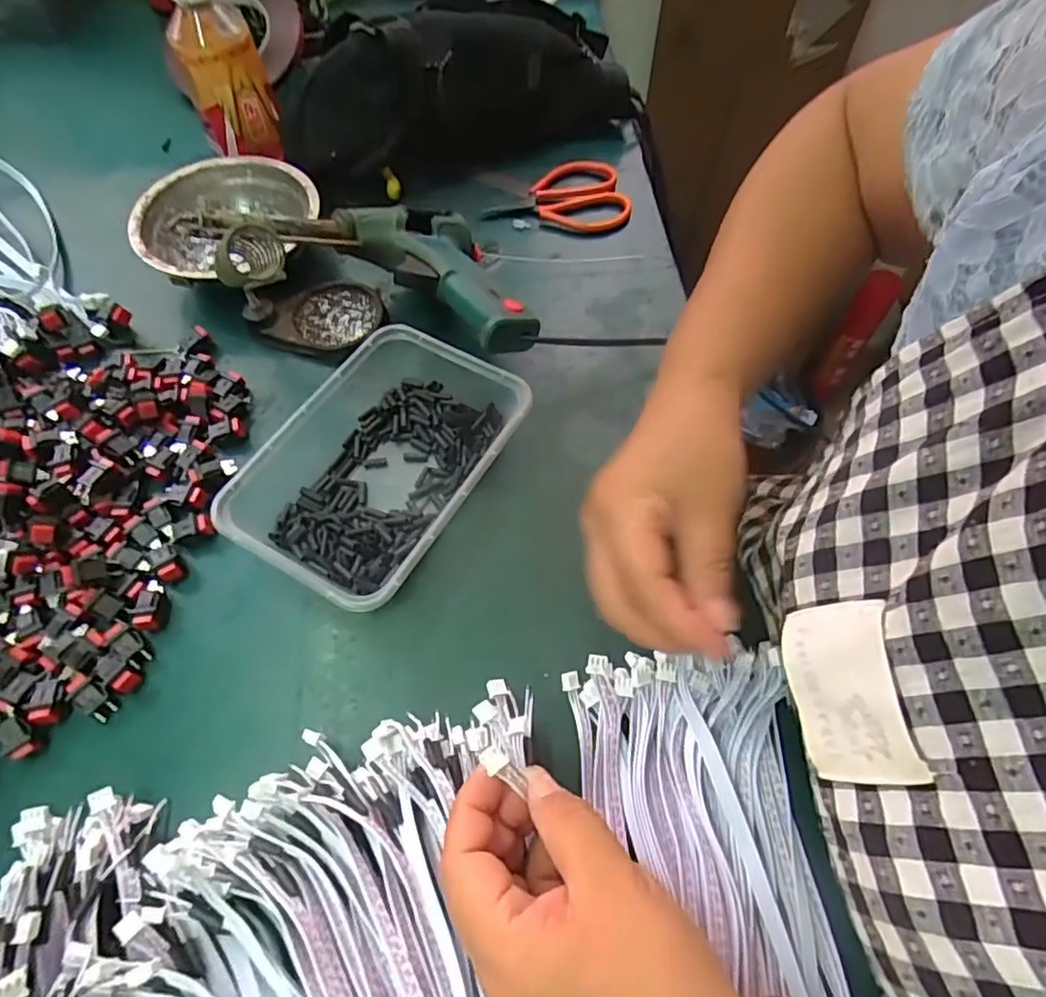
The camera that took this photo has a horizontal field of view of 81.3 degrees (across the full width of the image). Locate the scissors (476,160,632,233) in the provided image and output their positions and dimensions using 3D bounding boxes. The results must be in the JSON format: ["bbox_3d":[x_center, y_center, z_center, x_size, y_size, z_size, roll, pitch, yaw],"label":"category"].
[{"bbox_3d":[0.024,-0.248,0.500,0.114,0.017,0.075,-5,61,-4],"label":"scissors"}]

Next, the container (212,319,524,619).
[{"bbox_3d":[-0.086,-0.021,0.354,0.128,0.043,0.163,28,64,14],"label":"container"}]

